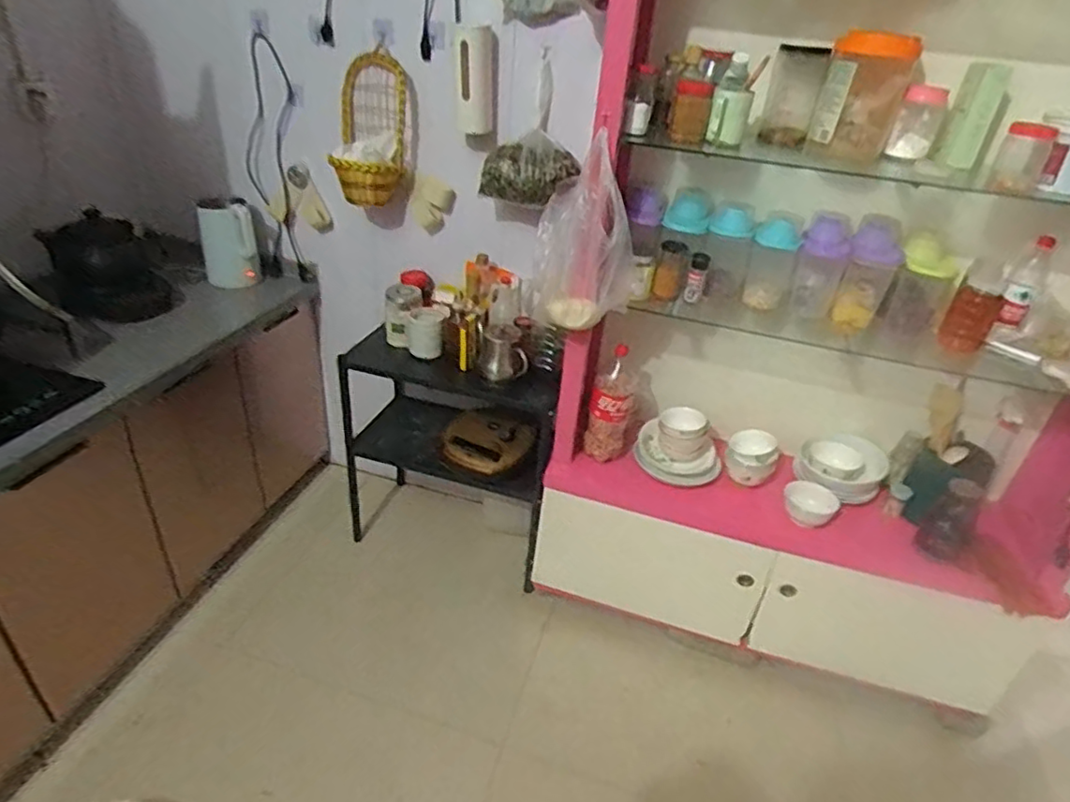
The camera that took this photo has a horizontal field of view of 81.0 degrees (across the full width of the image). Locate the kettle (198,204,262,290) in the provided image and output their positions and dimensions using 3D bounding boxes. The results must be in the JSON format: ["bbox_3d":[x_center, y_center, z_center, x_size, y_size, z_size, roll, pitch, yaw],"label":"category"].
[{"bbox_3d":[-0.838,-0.430,1.717,0.144,0.198,0.157,-10,35,-23],"label":"kettle"}]

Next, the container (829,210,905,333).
[{"bbox_3d":[0.718,-0.269,1.354,0.102,0.218,0.111,21,35,24],"label":"container"}]

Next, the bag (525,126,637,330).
[{"bbox_3d":[0.107,-0.326,1.279,0.221,0.327,0.124,10,32,7],"label":"bag"}]

